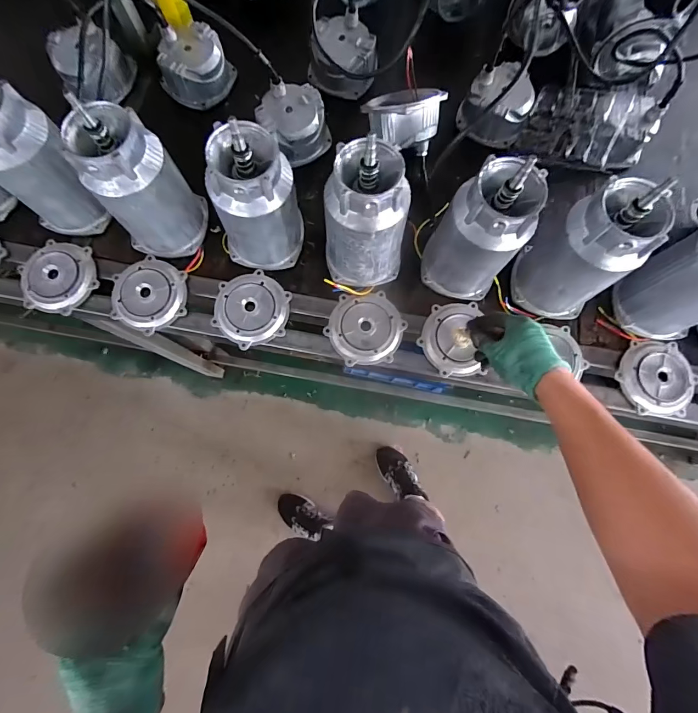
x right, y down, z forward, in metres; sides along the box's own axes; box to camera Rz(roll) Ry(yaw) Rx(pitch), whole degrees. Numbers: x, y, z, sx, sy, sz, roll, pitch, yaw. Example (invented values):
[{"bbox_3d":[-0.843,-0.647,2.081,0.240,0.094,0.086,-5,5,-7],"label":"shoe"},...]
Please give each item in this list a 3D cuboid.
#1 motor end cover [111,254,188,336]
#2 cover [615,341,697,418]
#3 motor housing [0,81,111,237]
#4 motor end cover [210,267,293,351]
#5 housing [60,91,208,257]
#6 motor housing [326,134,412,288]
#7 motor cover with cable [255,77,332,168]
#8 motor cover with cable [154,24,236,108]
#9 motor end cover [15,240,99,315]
[{"bbox_3d":[-0.347,-0.108,0.640,0.121,0.017,0.128,-3,78,-2],"label":"motor end cover"},{"bbox_3d":[0.531,0.036,0.628,0.133,0.021,0.124,2,78,-1],"label":"cover"},{"bbox_3d":[-0.491,-0.298,0.573,0.116,0.213,0.118,27,78,4],"label":"motor housing"},{"bbox_3d":[-0.168,-0.083,0.637,0.129,0.023,0.124,38,79,6],"label":"motor end cover"},{"bbox_3d":[-0.319,-0.253,0.564,0.119,0.212,0.109,5,78,0],"label":"housing"},{"bbox_3d":[0.026,-0.203,0.560,0.131,0.218,0.112,1,78,-1],"label":"motor housing"},{"bbox_3d":[-0.102,-0.436,0.689,0.126,0.075,0.125,42,80,7],"label":"motor cover with cable"},{"bbox_3d":[-0.301,-0.562,0.711,0.127,0.065,0.131,23,78,4],"label":"motor cover with cable"},{"bbox_3d":[-0.509,-0.138,0.643,0.122,0.022,0.123,-18,79,-5],"label":"motor end cover"}]

